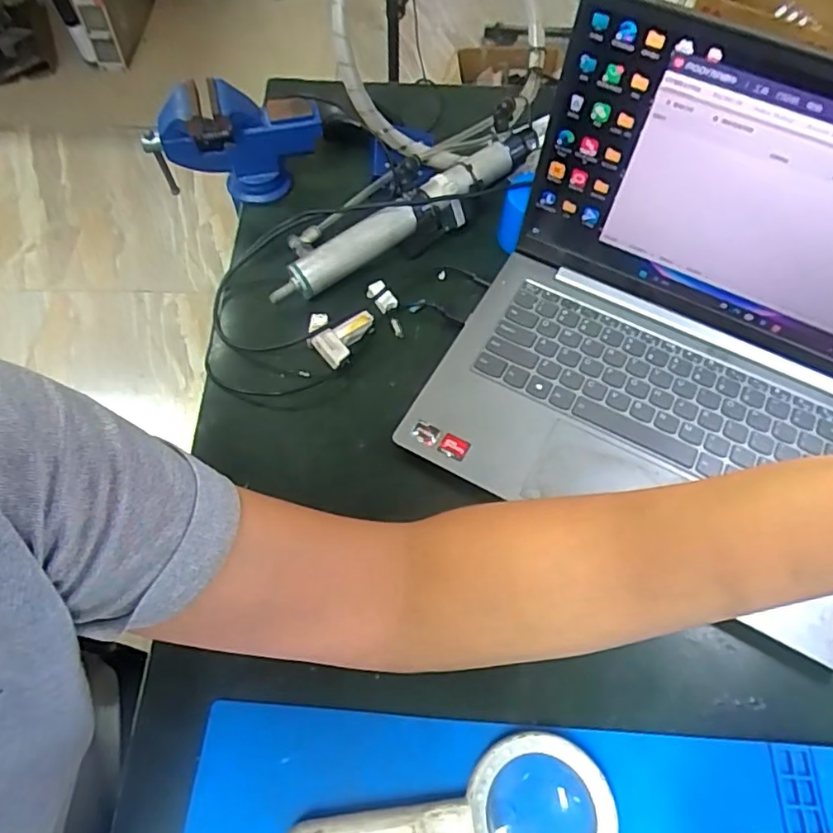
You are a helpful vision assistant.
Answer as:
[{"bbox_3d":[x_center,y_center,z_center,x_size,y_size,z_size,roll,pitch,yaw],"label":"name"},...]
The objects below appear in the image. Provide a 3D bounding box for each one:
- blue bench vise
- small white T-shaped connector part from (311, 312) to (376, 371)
[{"bbox_3d":[-0.163,-0.249,0.556,0.149,0.089,0.060,3,59,0],"label":"blue bench vise"},{"bbox_3d":[-0.054,-0.063,0.486,0.053,0.022,0.022,-37,67,-21],"label":"small white T-shaped connector part"}]

